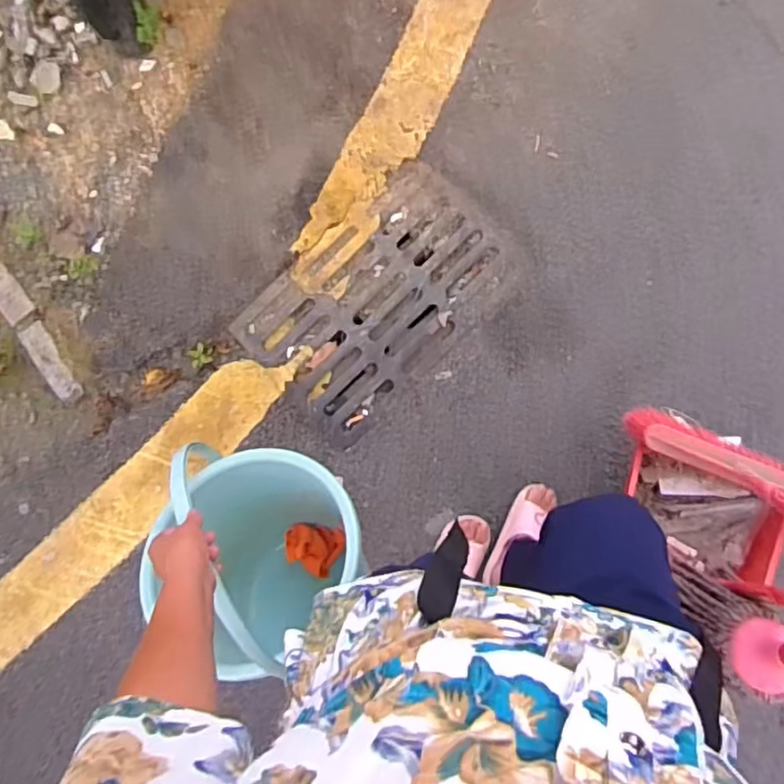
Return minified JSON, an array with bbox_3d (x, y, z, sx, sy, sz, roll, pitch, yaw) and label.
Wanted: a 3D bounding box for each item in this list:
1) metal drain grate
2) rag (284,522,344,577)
[{"bbox_3d":[-0.036,-0.220,1.529,0.610,0.032,0.407,-45,83,1],"label":"metal drain grate"},{"bbox_3d":[-0.144,0.280,1.175,0.102,0.034,0.083,20,88,7],"label":"rag"}]

